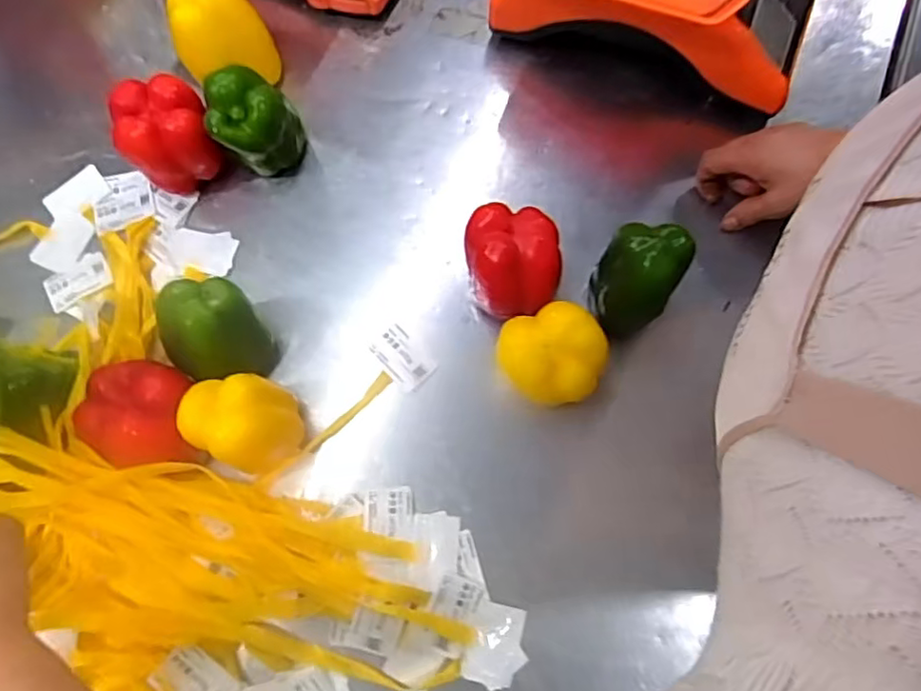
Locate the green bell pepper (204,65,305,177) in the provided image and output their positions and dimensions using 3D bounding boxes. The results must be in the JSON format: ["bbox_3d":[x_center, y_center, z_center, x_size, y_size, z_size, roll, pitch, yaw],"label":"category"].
[{"bbox_3d":[-0.187,-0.204,0.569,0.074,0.100,0.067,-25,77,-6],"label":"green bell pepper"}]

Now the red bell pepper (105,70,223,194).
[{"bbox_3d":[-0.267,-0.190,0.571,0.079,0.091,0.072,0,76,0],"label":"red bell pepper"}]

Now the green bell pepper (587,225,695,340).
[{"bbox_3d":[0.144,-0.053,0.516,0.064,0.112,0.076,28,79,8],"label":"green bell pepper"}]

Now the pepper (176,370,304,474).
[{"bbox_3d":[-0.173,0.060,0.505,0.074,0.098,0.067,29,78,7],"label":"pepper"}]

